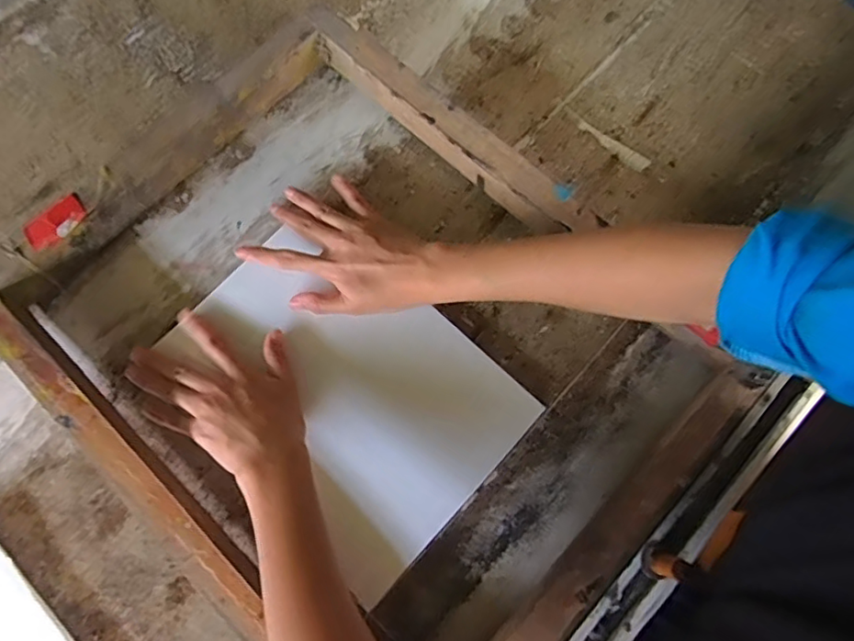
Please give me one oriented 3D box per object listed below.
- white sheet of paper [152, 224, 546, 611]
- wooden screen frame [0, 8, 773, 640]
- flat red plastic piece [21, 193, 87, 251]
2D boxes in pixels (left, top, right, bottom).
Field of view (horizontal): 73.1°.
[{"bbox_3d":[-0.065,0.047,0.464,0.266,0.010,0.183,43,78,11],"label":"white sheet of paper"},{"bbox_3d":[-0.046,0.015,0.456,0.484,0.061,0.393,42,77,12],"label":"wooden screen frame"},{"bbox_3d":[-0.301,-0.081,0.469,0.049,0.006,0.031,-42,67,-15],"label":"flat red plastic piece"}]

